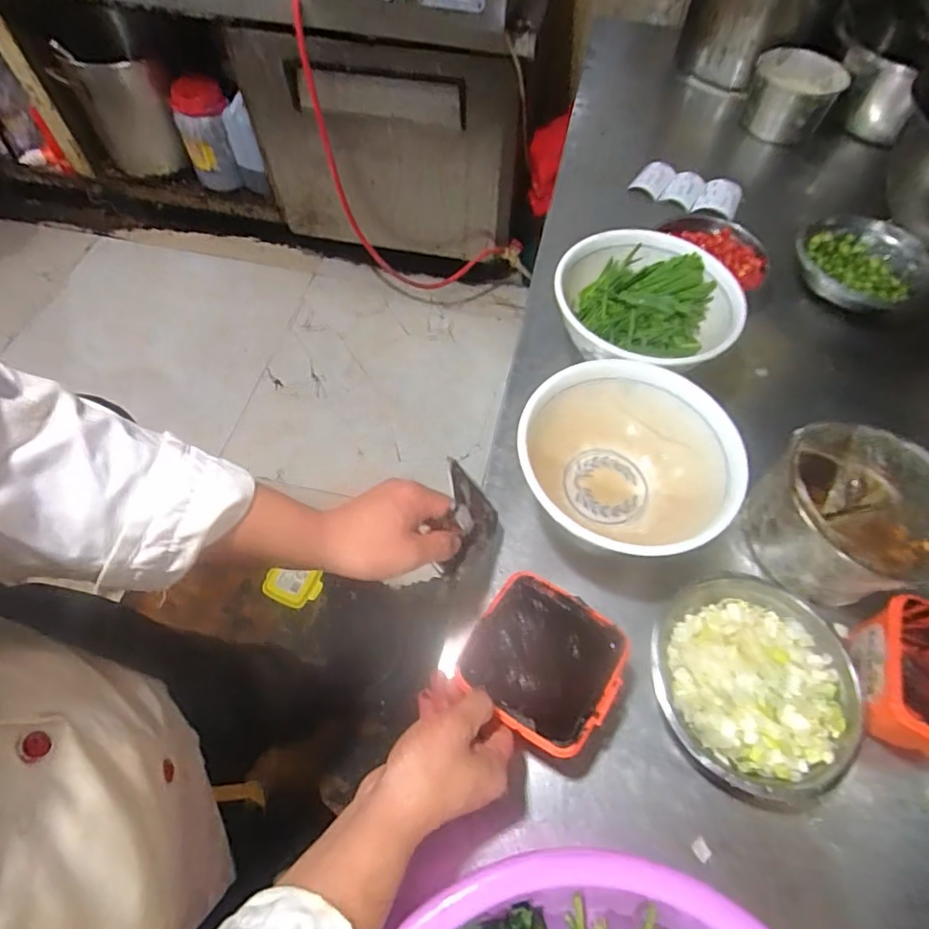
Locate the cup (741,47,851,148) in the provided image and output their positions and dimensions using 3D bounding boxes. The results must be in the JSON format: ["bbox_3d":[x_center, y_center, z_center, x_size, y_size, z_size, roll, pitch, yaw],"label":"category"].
[{"bbox_3d":[0.577,-0.654,0.977,0.144,0.088,0.166,20,61,11],"label":"cup"}]

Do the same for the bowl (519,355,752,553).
[{"bbox_3d":[0.159,0.008,0.570,0.192,0.115,0.196,0,59,0],"label":"bowl"}]

